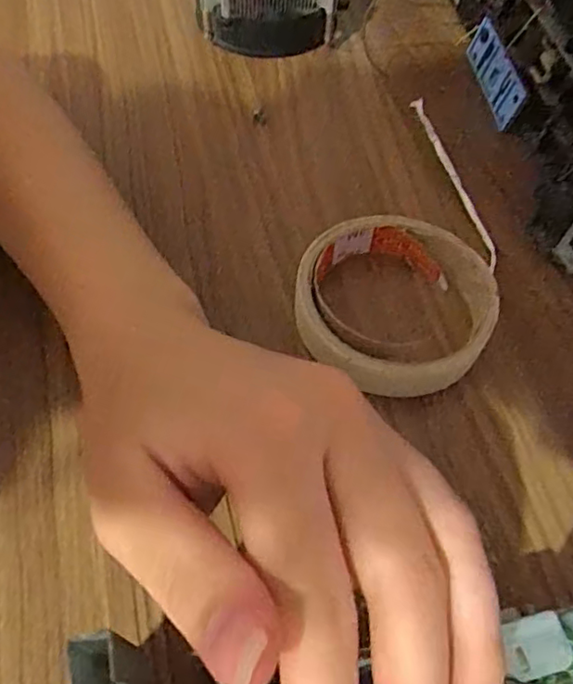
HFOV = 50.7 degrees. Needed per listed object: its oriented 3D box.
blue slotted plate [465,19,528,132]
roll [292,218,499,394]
[{"bbox_3d":[0.121,-0.159,0.355,0.007,0.034,0.066,-8,67,-7],"label":"blue slotted plate"},{"bbox_3d":[0.048,-0.014,0.272,0.087,0.025,0.087,1,59,-2],"label":"roll"}]

